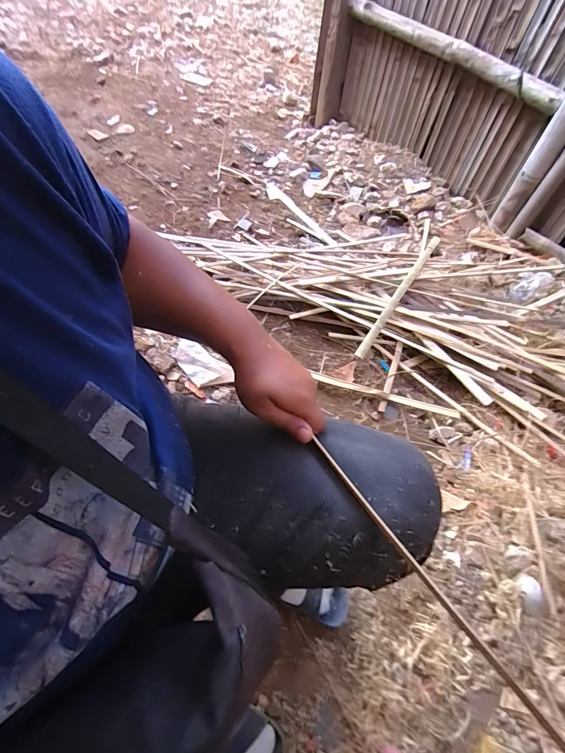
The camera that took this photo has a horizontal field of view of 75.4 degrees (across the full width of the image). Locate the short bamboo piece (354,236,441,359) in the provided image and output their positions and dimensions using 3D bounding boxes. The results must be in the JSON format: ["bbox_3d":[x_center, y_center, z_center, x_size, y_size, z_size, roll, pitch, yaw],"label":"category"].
[{"bbox_3d":[0.340,-0.250,1.037,0.026,0.032,0.551,31,59,13],"label":"short bamboo piece"}]

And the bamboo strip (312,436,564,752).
[{"bbox_3d":[0.152,0.207,0.306,0.010,0.008,0.397,-31,63,-20],"label":"bamboo strip"}]

